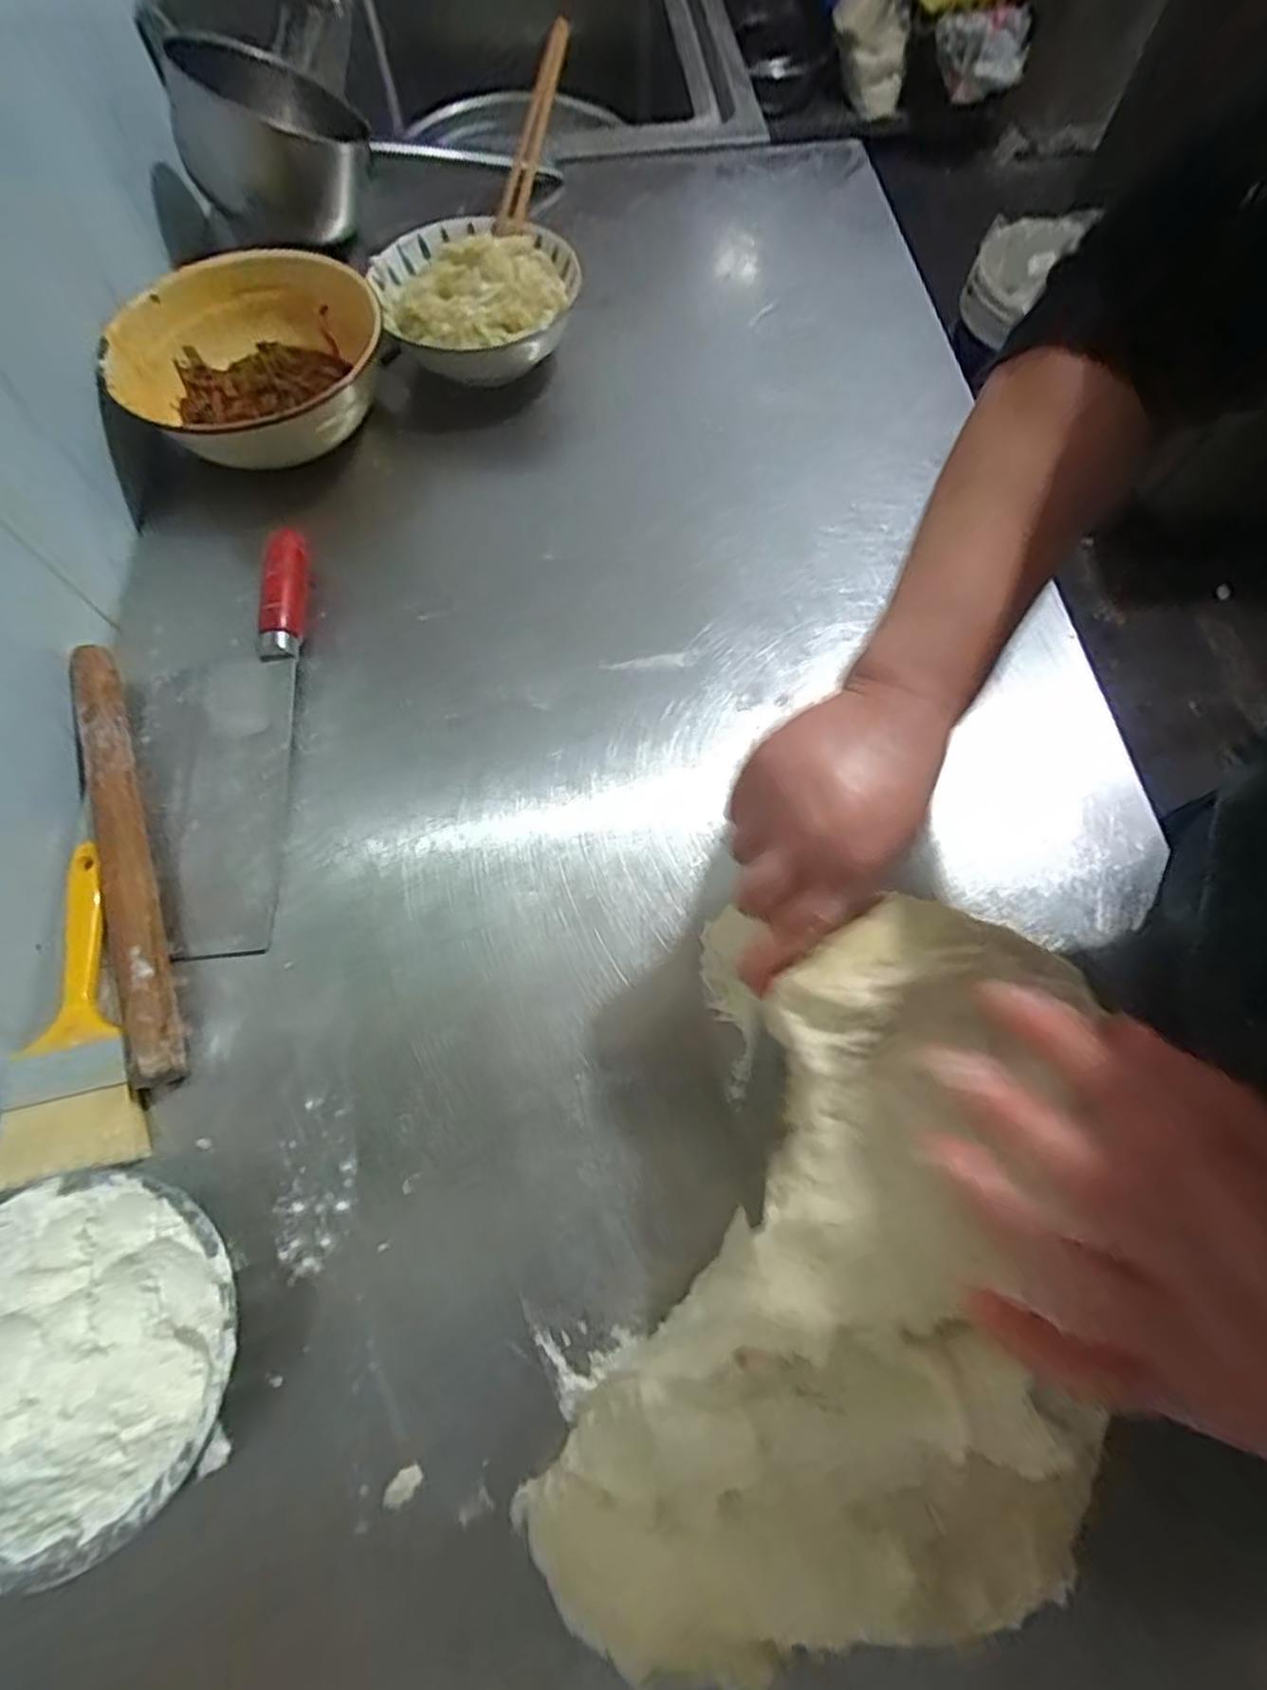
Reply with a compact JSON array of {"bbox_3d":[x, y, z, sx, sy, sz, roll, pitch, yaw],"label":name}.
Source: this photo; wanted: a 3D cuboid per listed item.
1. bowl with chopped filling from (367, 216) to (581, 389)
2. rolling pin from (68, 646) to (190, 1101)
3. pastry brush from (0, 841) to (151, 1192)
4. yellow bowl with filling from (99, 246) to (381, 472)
[{"bbox_3d":[-0.130,-0.467,0.596,0.166,0.075,0.152,0,68,0],"label":"bowl with chopped filling"},{"bbox_3d":[-0.317,-0.001,0.424,0.028,0.028,0.294,-20,69,-8],"label":"rolling pin"},{"bbox_3d":[-0.330,0.092,0.401,0.073,0.014,0.189,-17,69,-7],"label":"pastry brush"},{"bbox_3d":[-0.305,-0.386,0.559,0.204,0.069,0.199,0,68,0],"label":"yellow bowl with filling"}]

